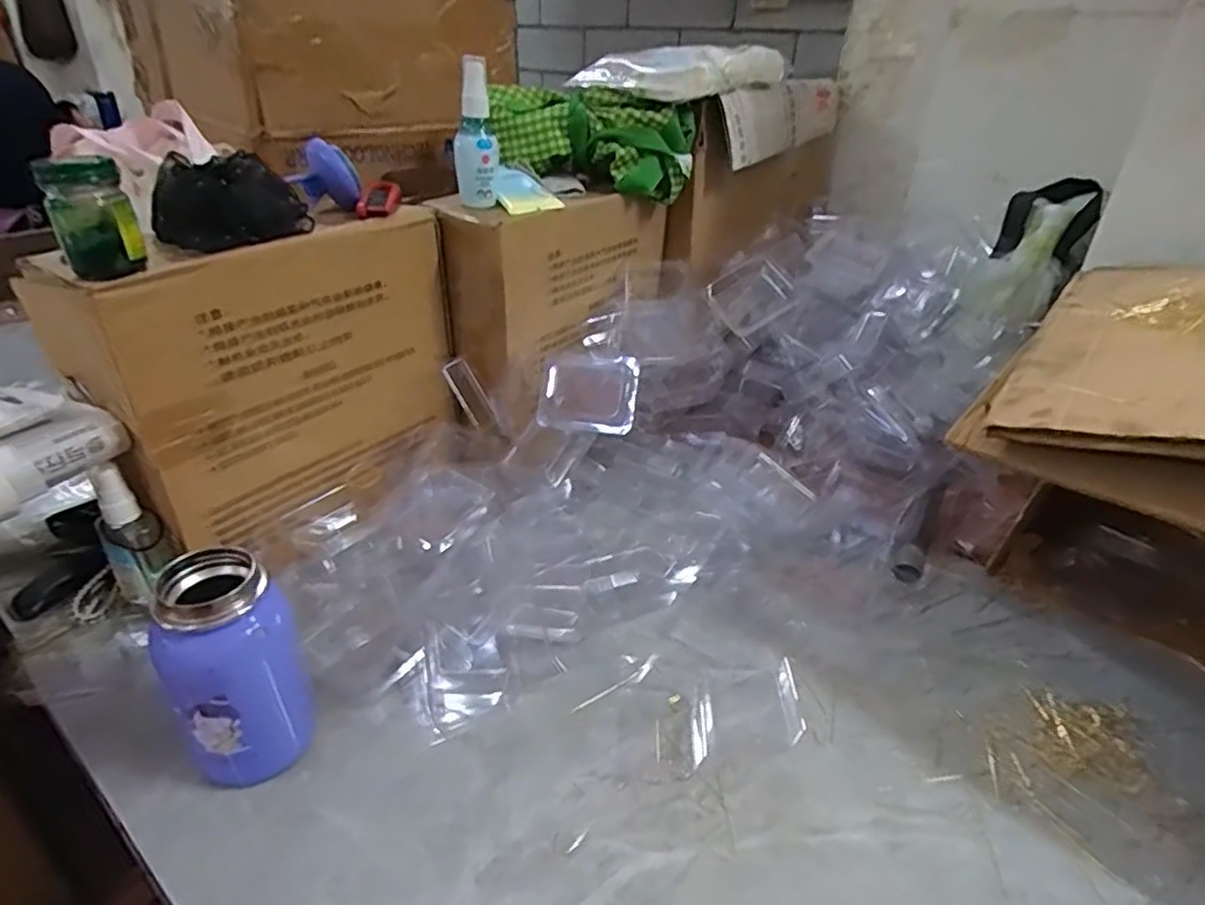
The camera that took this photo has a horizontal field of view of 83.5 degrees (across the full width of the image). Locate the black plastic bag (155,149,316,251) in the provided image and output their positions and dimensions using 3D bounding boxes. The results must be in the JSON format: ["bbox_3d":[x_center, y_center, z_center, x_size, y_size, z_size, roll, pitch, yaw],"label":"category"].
[{"bbox_3d":[-0.277,-0.187,0.503,0.080,0.057,0.085,20,35,26],"label":"black plastic bag"}]

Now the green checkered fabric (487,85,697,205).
[{"bbox_3d":[-0.015,-0.326,0.708,0.218,0.087,0.071,6,31,5],"label":"green checkered fabric"}]

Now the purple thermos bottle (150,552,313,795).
[{"bbox_3d":[-0.220,0.130,0.405,0.068,0.133,0.058,-17,37,-31],"label":"purple thermos bottle"}]

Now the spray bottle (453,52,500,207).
[{"bbox_3d":[-0.112,-0.278,0.594,0.039,0.119,0.031,-2,31,-8],"label":"spray bottle"}]

